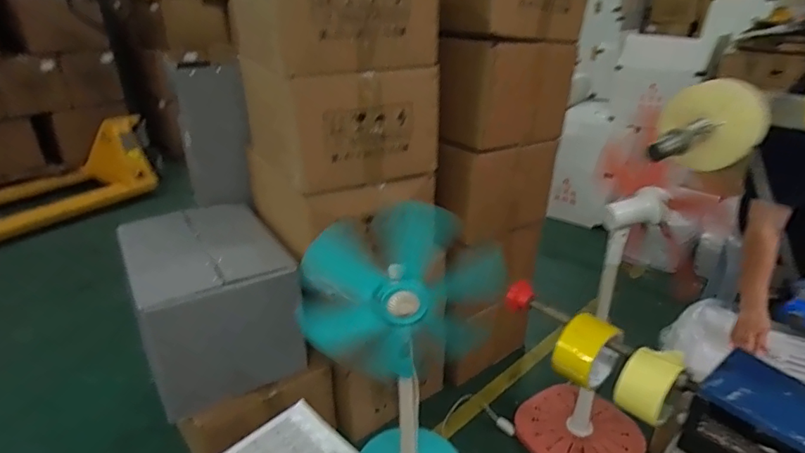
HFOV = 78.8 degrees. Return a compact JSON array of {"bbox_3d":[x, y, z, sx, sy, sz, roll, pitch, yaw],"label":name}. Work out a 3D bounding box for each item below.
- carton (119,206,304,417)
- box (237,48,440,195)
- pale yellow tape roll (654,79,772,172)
[{"bbox_3d":[-0.470,0.193,1.253,0.346,0.318,0.377,-13,28,-23],"label":"carton"},{"bbox_3d":[-0.181,-0.284,1.234,0.358,0.245,0.424,-13,29,-24],"label":"box"},{"bbox_3d":[0.283,-0.089,0.444,0.083,0.072,0.020,-21,0,26],"label":"pale yellow tape roll"}]

